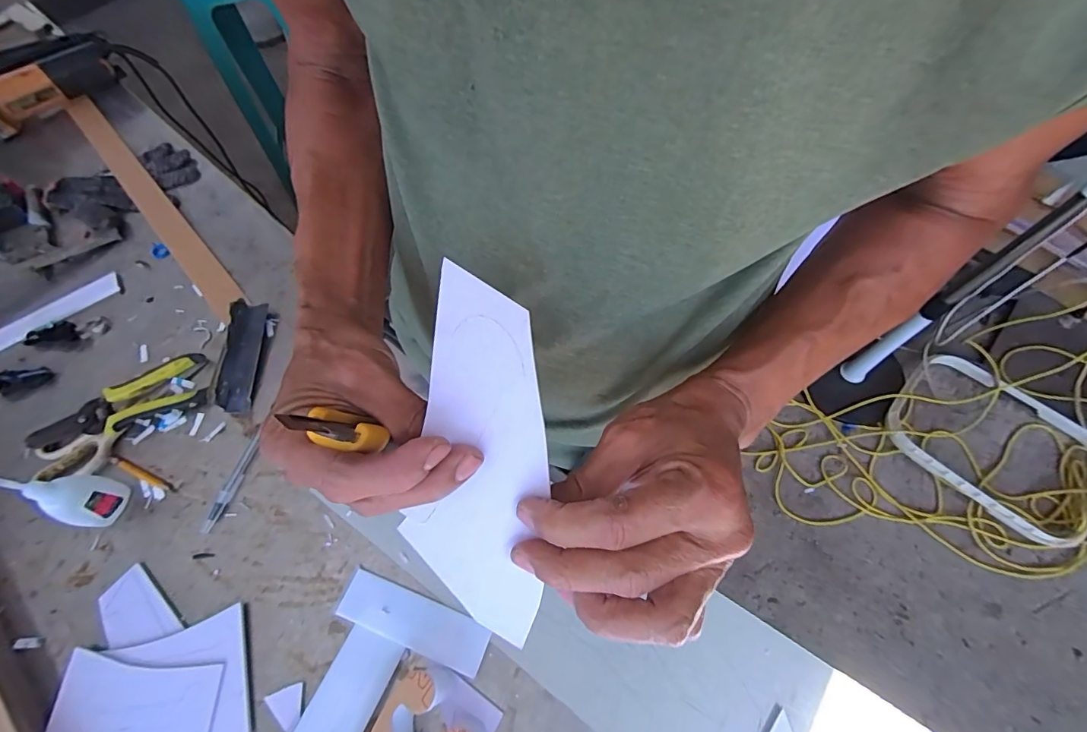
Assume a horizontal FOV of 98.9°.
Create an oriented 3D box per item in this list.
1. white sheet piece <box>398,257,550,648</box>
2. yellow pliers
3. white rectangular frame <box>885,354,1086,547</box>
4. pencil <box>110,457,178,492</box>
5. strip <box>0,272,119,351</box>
[{"bbox_3d":[-0.031,0.041,0.221,0.062,0.004,0.167,-1,91,3],"label":"white sheet piece"},{"bbox_3d":[-0.457,0.043,0.505,0.168,0.025,0.060,-24,64,-8],"label":"yellow pliers"},{"bbox_3d":[1.097,0.180,1.121,0.457,0.045,0.355,41,72,21],"label":"white rectangular frame"},{"bbox_3d":[-0.414,0.111,0.478,0.088,0.006,0.009,18,66,12],"label":"pencil"},{"bbox_3d":[-0.630,-0.056,0.579,0.193,0.008,0.038,-37,67,-14],"label":"strip"}]

